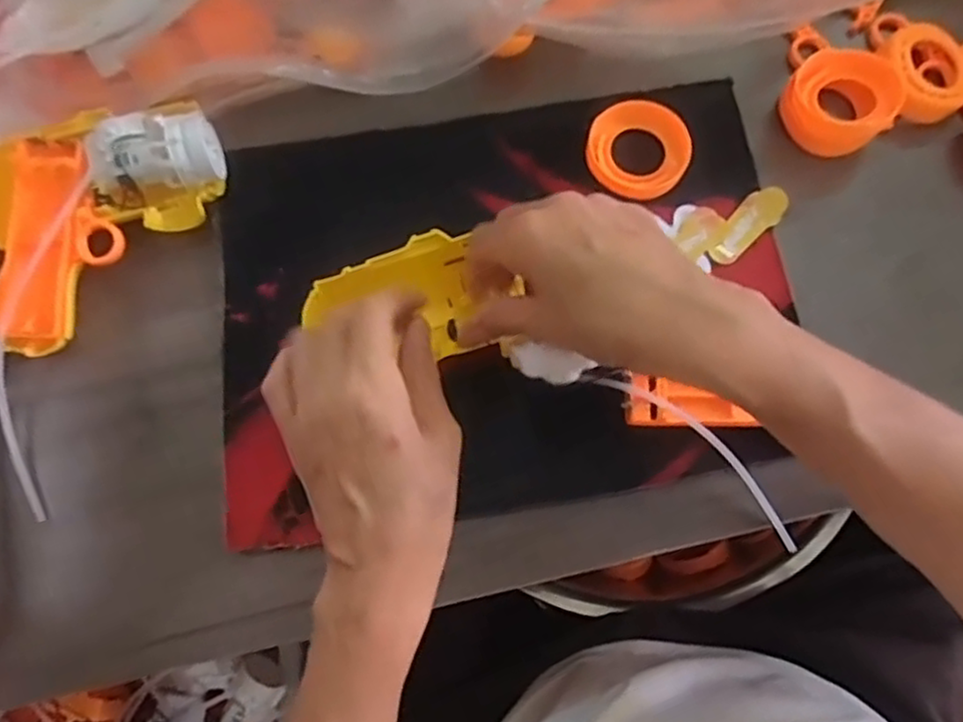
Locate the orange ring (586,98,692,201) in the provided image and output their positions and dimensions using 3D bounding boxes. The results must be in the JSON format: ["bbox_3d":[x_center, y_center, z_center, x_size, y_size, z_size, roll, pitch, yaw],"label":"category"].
[{"bbox_3d":[0.091,-0.122,0.402,0.057,0.012,0.057,0,76,0],"label":"orange ring"}]

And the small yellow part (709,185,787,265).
[{"bbox_3d":[0.151,-0.077,0.395,0.022,0.007,0.055,42,80,10],"label":"small yellow part"}]

